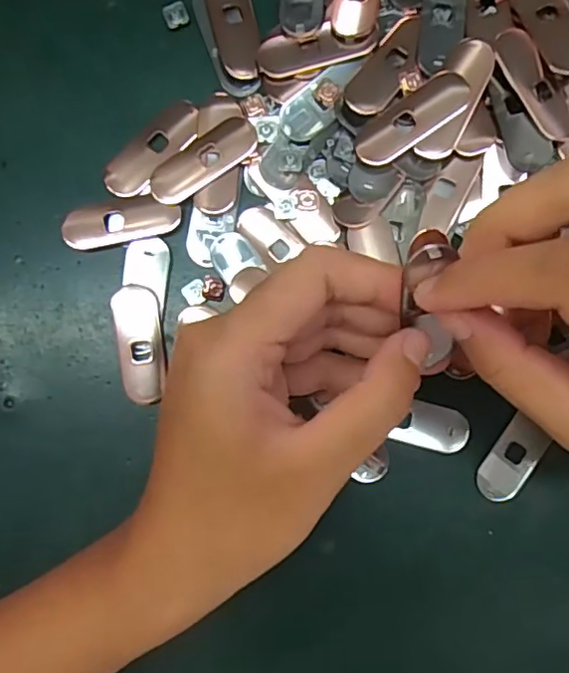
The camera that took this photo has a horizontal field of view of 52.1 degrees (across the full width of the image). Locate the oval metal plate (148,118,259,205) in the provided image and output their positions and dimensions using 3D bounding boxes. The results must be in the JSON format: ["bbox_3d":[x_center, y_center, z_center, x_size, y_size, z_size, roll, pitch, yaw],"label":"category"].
[{"bbox_3d":[-0.034,-0.075,0.248,0.049,0.004,0.019,-36,87,0],"label":"oval metal plate"}]

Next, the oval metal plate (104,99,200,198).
[{"bbox_3d":[-0.057,-0.081,0.250,0.019,0.004,0.049,45,90,3],"label":"oval metal plate"}]

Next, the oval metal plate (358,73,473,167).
[{"bbox_3d":[0.052,-0.089,0.237,0.049,0.005,0.019,-35,87,0],"label":"oval metal plate"}]

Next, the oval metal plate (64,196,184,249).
[{"bbox_3d":[-0.070,-0.050,0.247,0.048,0.007,0.018,-15,87,1],"label":"oval metal plate"}]

